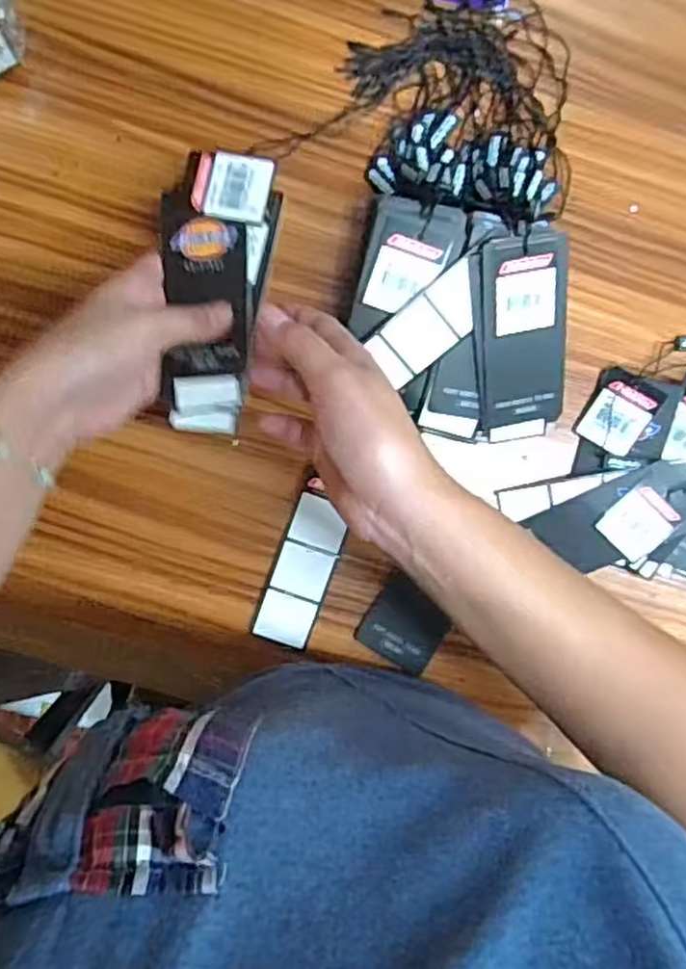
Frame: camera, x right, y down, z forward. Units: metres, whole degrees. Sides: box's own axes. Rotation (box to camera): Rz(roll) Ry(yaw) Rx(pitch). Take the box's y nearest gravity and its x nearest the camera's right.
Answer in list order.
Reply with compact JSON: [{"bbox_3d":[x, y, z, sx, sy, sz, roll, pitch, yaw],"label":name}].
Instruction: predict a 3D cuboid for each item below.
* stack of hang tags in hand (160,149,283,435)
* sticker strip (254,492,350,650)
[{"bbox_3d":[-0.069,-0.105,0.385,0.061,0.014,0.151,4,86,-4],"label":"stack of hang tags in hand"},{"bbox_3d":[-0.027,0.061,0.458,0.037,0.004,0.089,19,93,-4],"label":"sticker strip"}]

